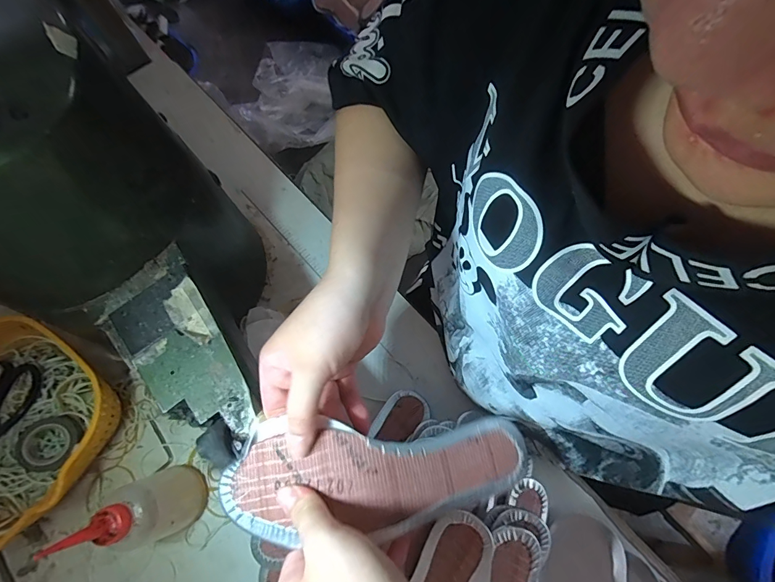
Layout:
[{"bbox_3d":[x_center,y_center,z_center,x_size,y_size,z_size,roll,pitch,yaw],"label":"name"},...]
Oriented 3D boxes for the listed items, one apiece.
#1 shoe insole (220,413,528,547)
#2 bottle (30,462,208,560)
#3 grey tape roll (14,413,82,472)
[{"bbox_3d":[0.001,0.130,0.284,0.222,0.029,0.073,1,70,-15],"label":"shoe insole"},{"bbox_3d":[-0.232,0.205,0.367,0.054,0.148,0.065,-14,71,-3],"label":"bottle"},{"bbox_3d":[-0.358,0.160,0.411,0.055,0.014,0.055,14,55,-21],"label":"grey tape roll"}]

